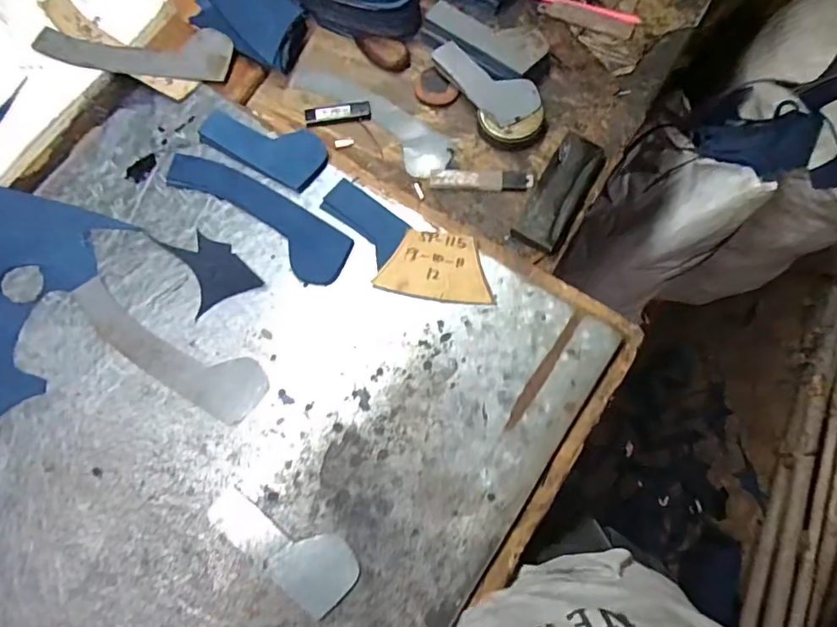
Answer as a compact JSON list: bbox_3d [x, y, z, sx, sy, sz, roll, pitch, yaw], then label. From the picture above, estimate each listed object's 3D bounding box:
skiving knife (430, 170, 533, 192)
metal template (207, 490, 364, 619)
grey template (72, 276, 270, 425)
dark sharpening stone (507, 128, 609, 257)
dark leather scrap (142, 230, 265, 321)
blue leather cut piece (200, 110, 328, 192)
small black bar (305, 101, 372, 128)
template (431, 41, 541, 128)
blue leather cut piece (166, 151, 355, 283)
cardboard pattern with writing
[{"bbox_3d":[0.073,-0.156,0.580,0.117,0.005,0.024,2,81,1],"label":"skiving knife"},{"bbox_3d":[-0.124,0.209,0.456,0.143,0.005,0.059,37,79,6],"label":"metal template"},{"bbox_3d":[-0.260,0.036,0.510,0.225,0.006,0.061,29,78,5],"label":"grey template"},{"bbox_3d":[0.165,-0.141,0.573,0.054,0.028,0.156,30,79,5],"label":"dark sharpening stone"},{"bbox_3d":[-0.229,-0.057,0.536,0.075,0.004,0.106,-31,80,-8],"label":"dark leather scrap"},{"bbox_3d":[-0.177,-0.195,0.567,0.150,0.006,0.065,28,80,8],"label":"blue leather cut piece"},{"bbox_3d":[-0.098,-0.245,0.608,0.079,0.006,0.026,-12,78,-4],"label":"small black bar"},{"bbox_3d":[0.078,-0.277,0.589,0.135,0.007,0.059,41,94,8],"label":"template"},{"bbox_3d":[-0.181,-0.110,0.549,0.236,0.004,0.061,32,77,11],"label":"blue leather cut piece"},{"bbox_3d":[0.020,-0.051,0.523,0.114,0.004,0.073,6,78,3],"label":"cardboard pattern with writing"}]

